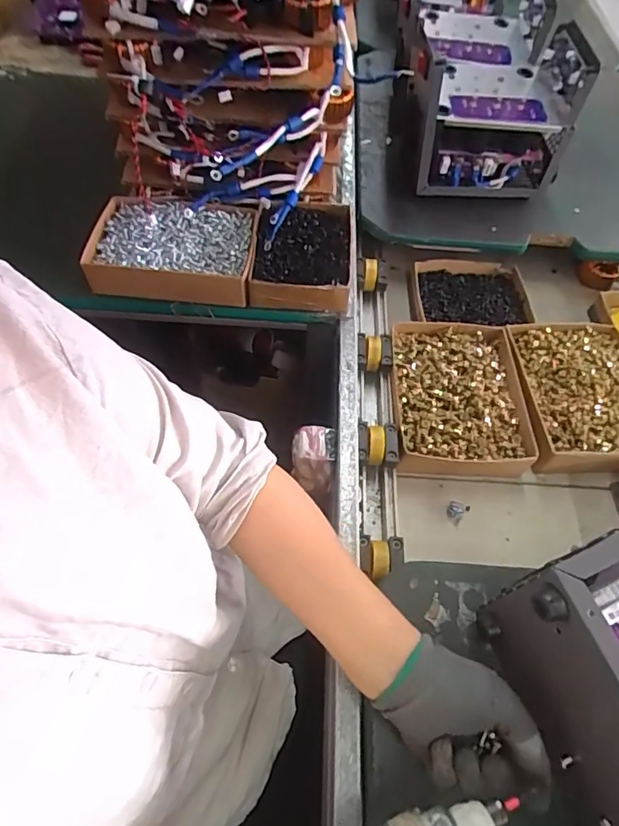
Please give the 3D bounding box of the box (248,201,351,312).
[{"bbox_3d":[-0.010,-0.223,0.678,0.129,0.048,0.177,4,58,0],"label":"box"}]

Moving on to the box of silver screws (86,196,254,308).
[{"bbox_3d":[-0.186,-0.220,0.667,0.215,0.050,0.150,1,58,-2],"label":"box of silver screws"}]

